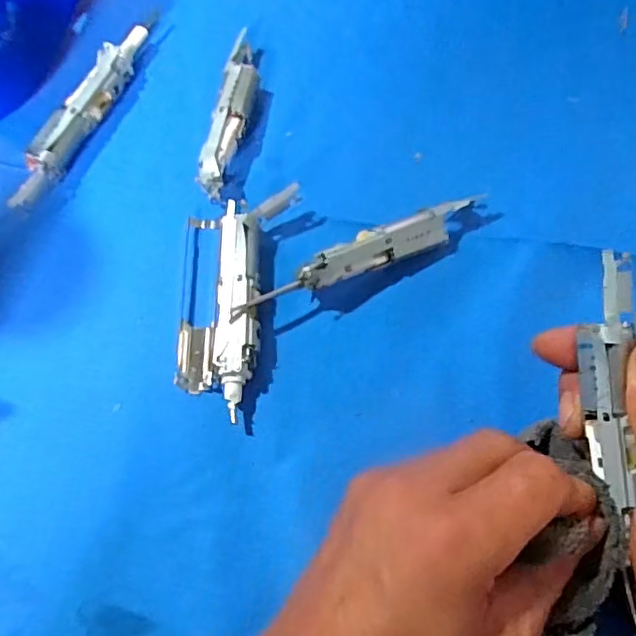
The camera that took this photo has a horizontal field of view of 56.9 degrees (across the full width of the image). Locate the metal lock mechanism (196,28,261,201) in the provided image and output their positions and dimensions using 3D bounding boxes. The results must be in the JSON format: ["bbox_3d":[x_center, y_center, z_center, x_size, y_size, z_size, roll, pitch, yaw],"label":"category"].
[{"bbox_3d":[-0.047,-0.114,0.329,0.019,0.020,0.101,9,70,2],"label":"metal lock mechanism"}]

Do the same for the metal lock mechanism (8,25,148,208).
[{"bbox_3d":[-0.132,-0.113,0.326,0.017,0.020,0.128,23,72,7],"label":"metal lock mechanism"}]

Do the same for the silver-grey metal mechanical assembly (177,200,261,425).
[{"bbox_3d":[-0.049,-0.006,0.291,0.039,0.019,0.104,0,70,-1],"label":"silver-grey metal mechanical assembly"}]

